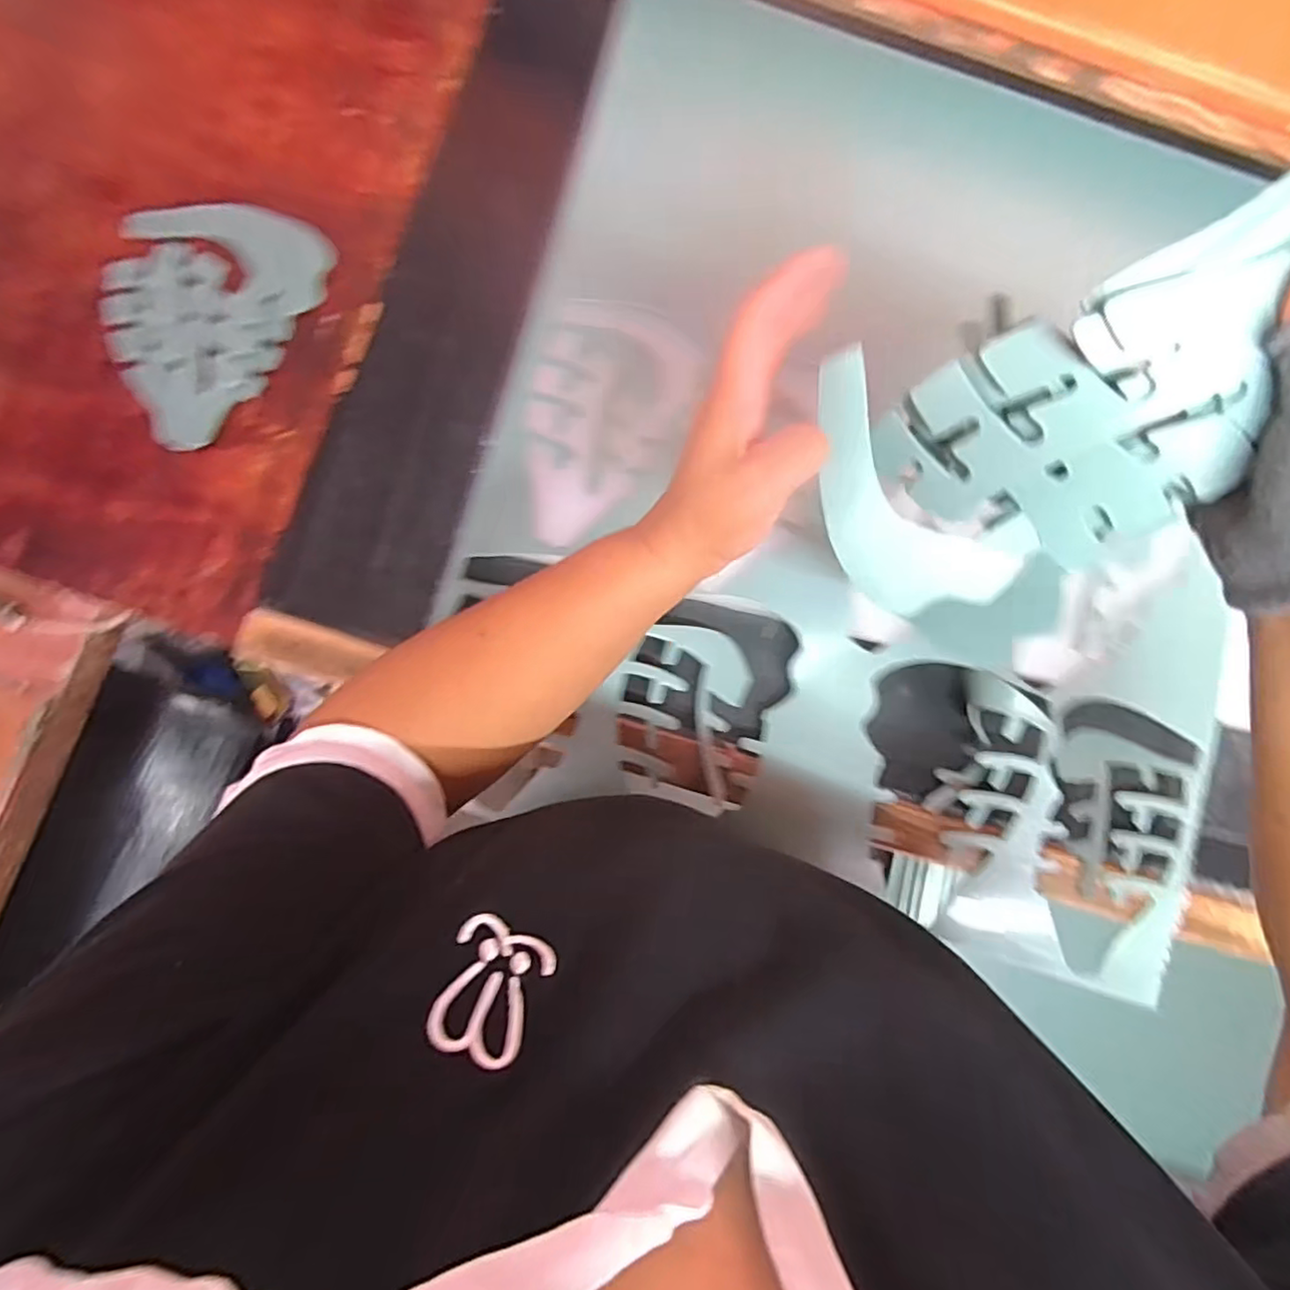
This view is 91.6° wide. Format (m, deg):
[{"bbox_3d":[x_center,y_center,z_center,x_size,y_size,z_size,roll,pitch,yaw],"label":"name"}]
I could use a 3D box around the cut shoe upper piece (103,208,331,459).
[{"bbox_3d":[-0.339,-0.257,0.477,0.140,0.007,0.194,29,83,0],"label":"cut shoe upper piece"}]

